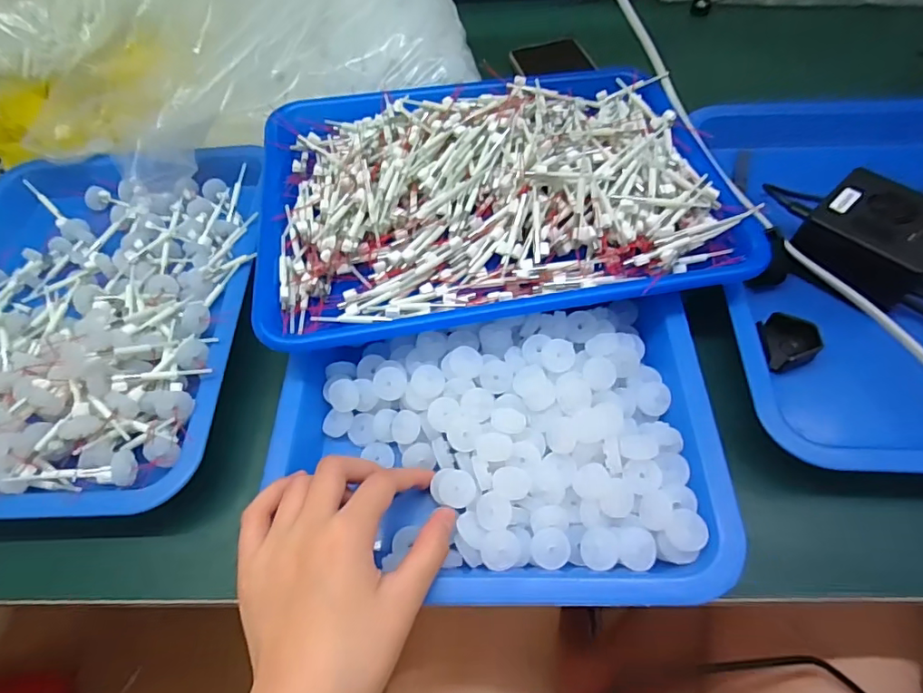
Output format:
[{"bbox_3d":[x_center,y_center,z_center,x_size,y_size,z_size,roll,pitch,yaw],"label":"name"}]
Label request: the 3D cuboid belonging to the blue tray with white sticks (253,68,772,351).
[{"bbox_3d":[0.019,-0.116,0.388,0.322,0.046,0.234,-10,58,-2],"label":"blue tray with white sticks"}]

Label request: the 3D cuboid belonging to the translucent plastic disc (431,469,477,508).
[{"bbox_3d":[-0.004,0.082,0.304,0.024,0.004,0.022,-2,58,3],"label":"translucent plastic disc"}]

